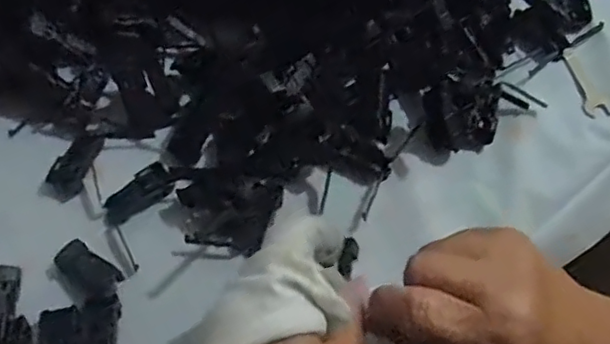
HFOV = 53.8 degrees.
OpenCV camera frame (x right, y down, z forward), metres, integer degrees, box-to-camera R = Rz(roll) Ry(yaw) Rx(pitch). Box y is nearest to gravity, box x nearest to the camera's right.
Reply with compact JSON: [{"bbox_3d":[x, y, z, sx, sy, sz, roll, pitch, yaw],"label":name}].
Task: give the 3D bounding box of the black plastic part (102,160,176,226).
[{"bbox_3d":[-0.111,0.014,0.397,0.050,0.011,0.021,-34,65,-19],"label":"black plastic part"}]

